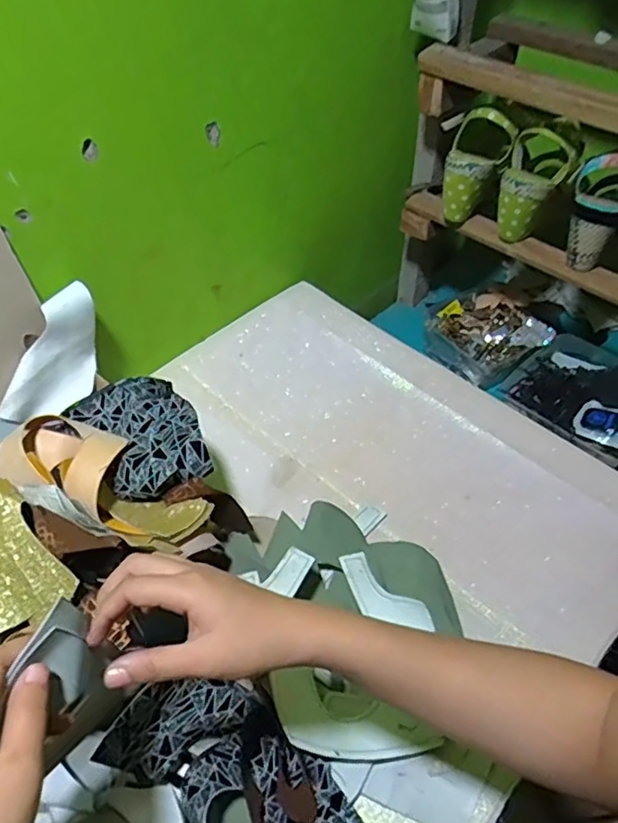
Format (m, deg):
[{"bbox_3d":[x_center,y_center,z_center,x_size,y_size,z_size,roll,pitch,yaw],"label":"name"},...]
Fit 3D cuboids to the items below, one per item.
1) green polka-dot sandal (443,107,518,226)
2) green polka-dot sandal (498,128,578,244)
[{"bbox_3d":[0.203,-0.329,0.805,0.087,0.148,0.063,38,37,27],"label":"green polka-dot sandal"},{"bbox_3d":[0.288,-0.289,0.777,0.078,0.128,0.067,19,51,16],"label":"green polka-dot sandal"}]

